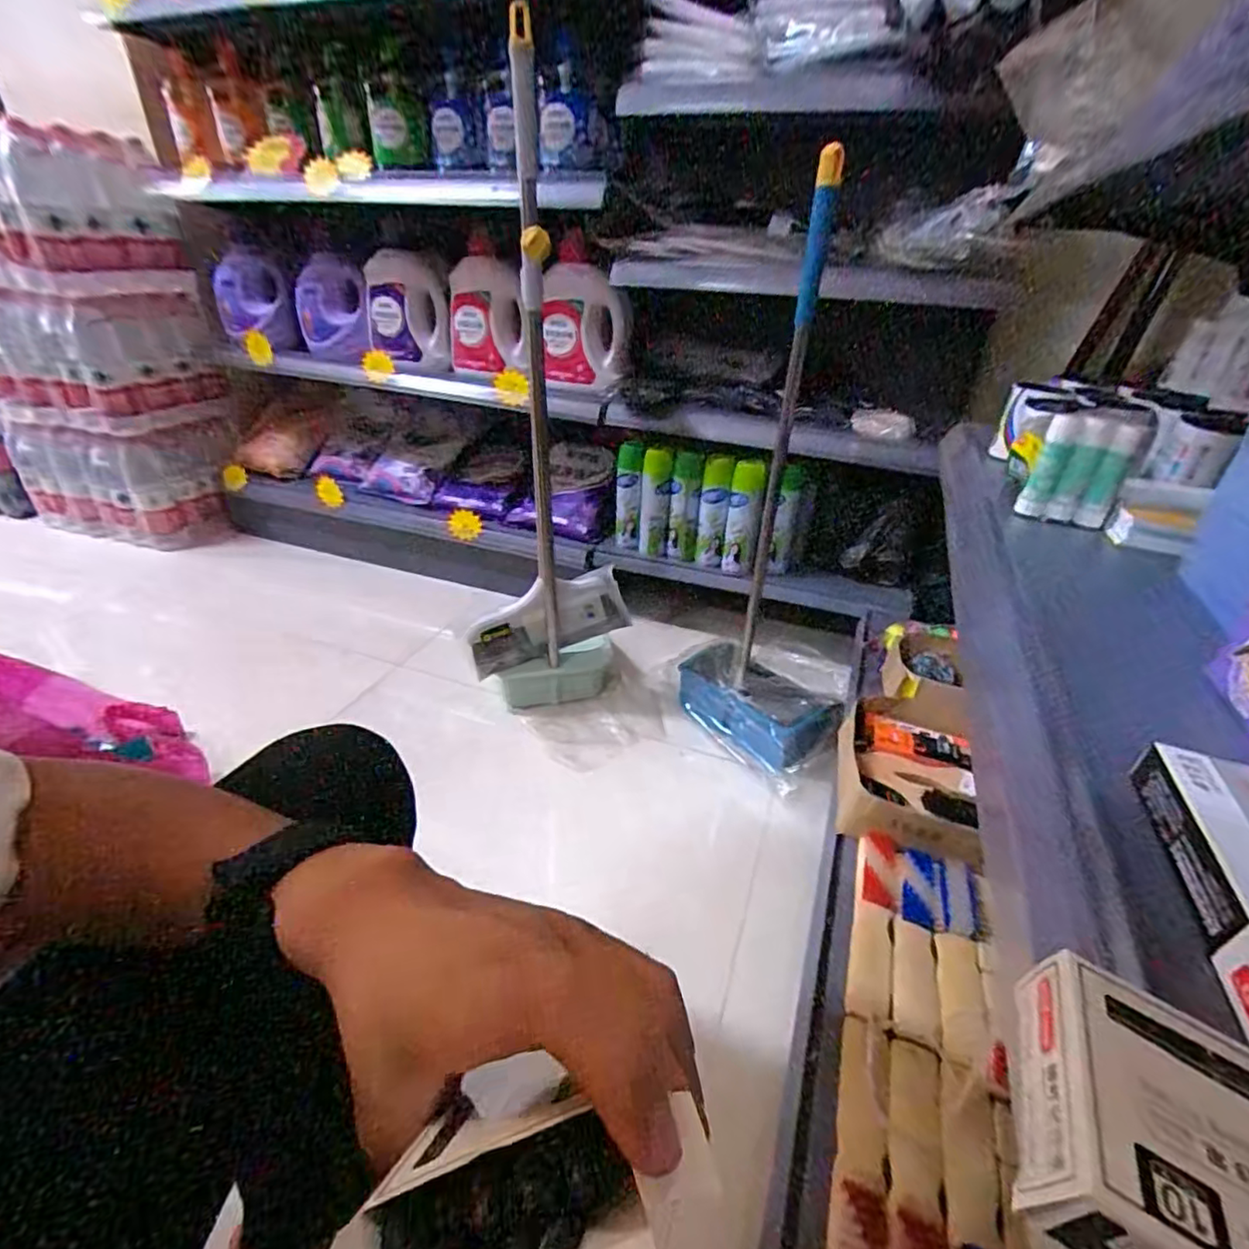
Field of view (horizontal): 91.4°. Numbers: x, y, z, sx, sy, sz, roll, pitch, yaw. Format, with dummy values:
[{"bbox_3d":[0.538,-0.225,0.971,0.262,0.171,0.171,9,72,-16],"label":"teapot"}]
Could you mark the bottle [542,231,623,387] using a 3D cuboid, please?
[{"bbox_3d":[-0.087,-0.626,1.242,0.164,0.268,0.143,0,31,-4],"label":"bottle"}]

